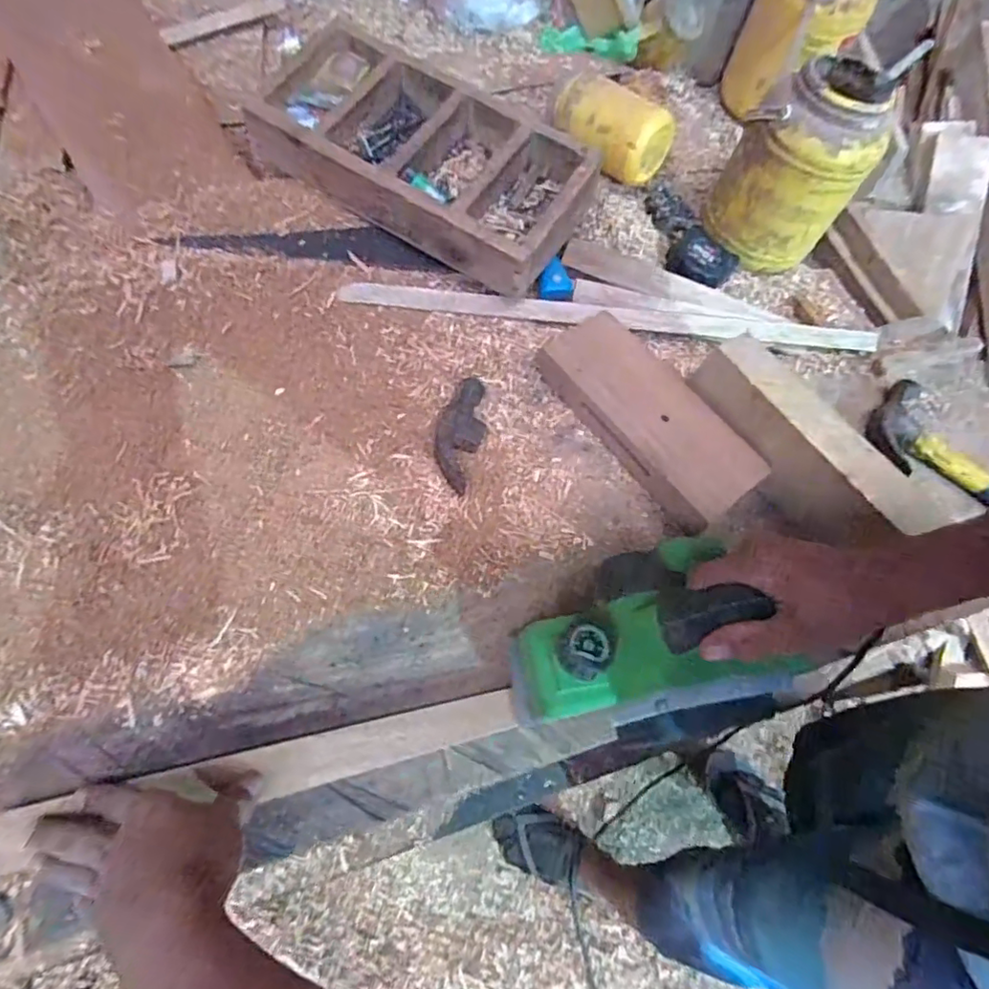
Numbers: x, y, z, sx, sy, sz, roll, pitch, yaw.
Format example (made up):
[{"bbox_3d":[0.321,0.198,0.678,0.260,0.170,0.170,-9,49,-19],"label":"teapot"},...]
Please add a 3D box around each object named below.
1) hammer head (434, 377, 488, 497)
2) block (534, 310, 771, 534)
[{"bbox_3d":[-0.036,-0.064,0.594,0.045,0.025,0.127,12,73,3],"label":"hammer head"},{"bbox_3d":[0.170,-0.091,0.615,0.111,0.047,0.253,-33,67,-20],"label":"block"}]

